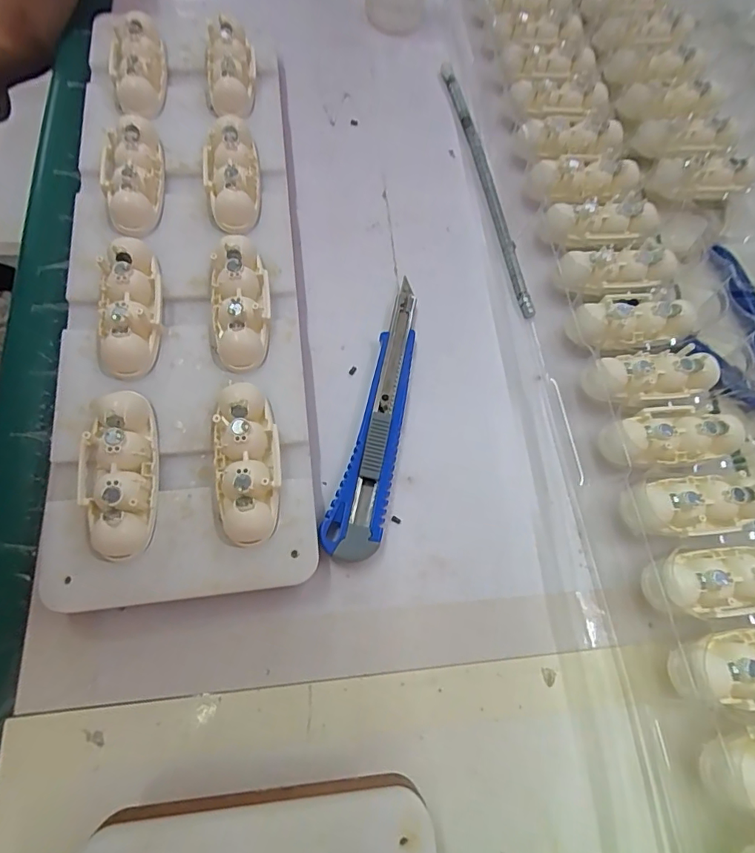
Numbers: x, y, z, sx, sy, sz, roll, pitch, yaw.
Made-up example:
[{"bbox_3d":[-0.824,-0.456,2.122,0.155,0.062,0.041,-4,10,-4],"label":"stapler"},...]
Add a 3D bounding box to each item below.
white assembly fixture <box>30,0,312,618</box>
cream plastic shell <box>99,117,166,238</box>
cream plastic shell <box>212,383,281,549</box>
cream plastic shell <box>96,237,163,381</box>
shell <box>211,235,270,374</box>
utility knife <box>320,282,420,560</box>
[{"bbox_3d":[-0.090,-0.078,0.232,0.103,0.035,0.303,-5,71,-7],"label":"white assembly fixture"},{"bbox_3d":[-0.116,-0.116,0.231,0.026,0.015,0.063,-2,70,-7],"label":"cream plastic shell"},{"bbox_3d":[-0.051,0.014,0.191,0.024,0.016,0.060,-5,71,-8],"label":"cream plastic shell"},{"bbox_3d":[-0.104,-0.050,0.208,0.023,0.017,0.059,-3,70,-8],"label":"cream plastic shell"},{"bbox_3d":[-0.060,-0.054,0.214,0.024,0.015,0.059,-3,70,-8],"label":"shell"},{"bbox_3d":[0.004,-0.006,0.229,0.023,0.012,0.136,16,69,0],"label":"utility knife"}]

